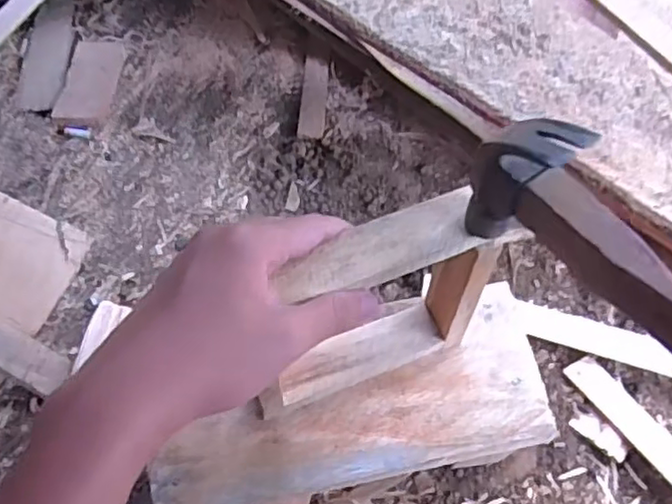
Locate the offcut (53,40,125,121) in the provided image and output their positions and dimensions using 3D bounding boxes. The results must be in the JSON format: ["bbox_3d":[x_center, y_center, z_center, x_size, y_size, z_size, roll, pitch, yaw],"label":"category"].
[{"bbox_3d":[-0.277,-0.196,0.764,0.059,0.010,0.112,3,65,5],"label":"offcut"}]

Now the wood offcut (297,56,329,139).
[{"bbox_3d":[-0.023,-0.168,0.732,0.028,0.008,0.104,2,64,4],"label":"wood offcut"}]

